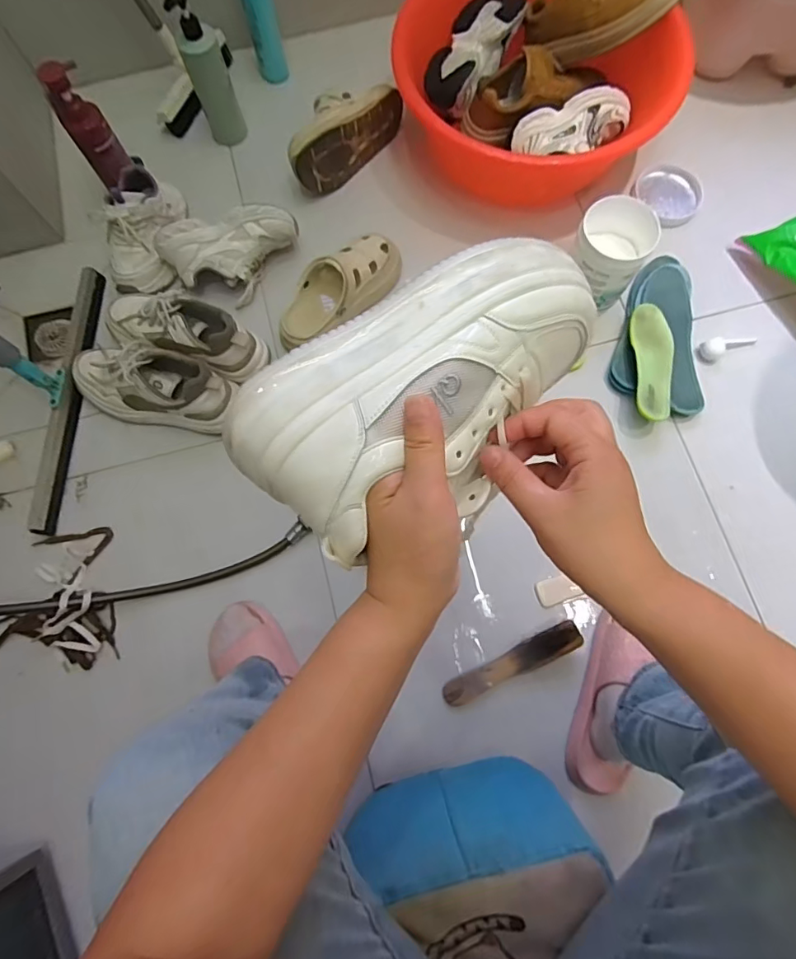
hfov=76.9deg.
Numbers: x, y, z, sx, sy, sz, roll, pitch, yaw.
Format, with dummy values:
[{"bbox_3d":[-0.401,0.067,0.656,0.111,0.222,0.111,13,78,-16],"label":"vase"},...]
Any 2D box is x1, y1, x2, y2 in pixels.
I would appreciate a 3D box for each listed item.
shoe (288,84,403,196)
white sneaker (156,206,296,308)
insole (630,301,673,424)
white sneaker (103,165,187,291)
[{"bbox_3d":[-0.118,-0.632,0.914,0.112,0.109,0.239,41,79,11],"label":"shoe"},{"bbox_3d":[-0.278,-0.375,0.862,0.232,0.102,0.118,-19,75,-4],"label":"white sneaker"},{"bbox_3d":[0.411,-0.191,0.803,0.068,0.023,0.209,3,74,2],"label":"insole"},{"bbox_3d":[-0.442,-0.436,0.873,0.094,0.103,0.222,0,76,1],"label":"white sneaker"}]

